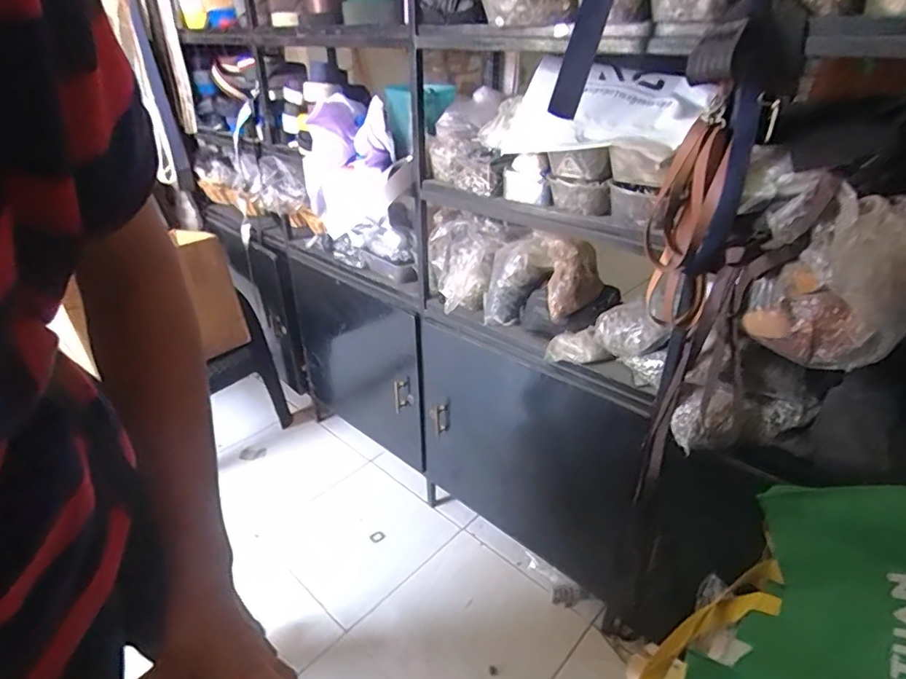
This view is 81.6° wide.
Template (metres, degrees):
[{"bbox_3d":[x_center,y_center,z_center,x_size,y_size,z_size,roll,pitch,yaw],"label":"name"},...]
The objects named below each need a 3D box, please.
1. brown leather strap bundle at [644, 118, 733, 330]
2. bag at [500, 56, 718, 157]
[{"bbox_3d":[0.323,-0.146,0.740,0.094,0.292,0.098,13,32,22],"label":"brown leather strap bundle"},{"bbox_3d":[0.238,-0.360,0.829,0.299,0.123,0.140,25,38,37],"label":"bag"}]

